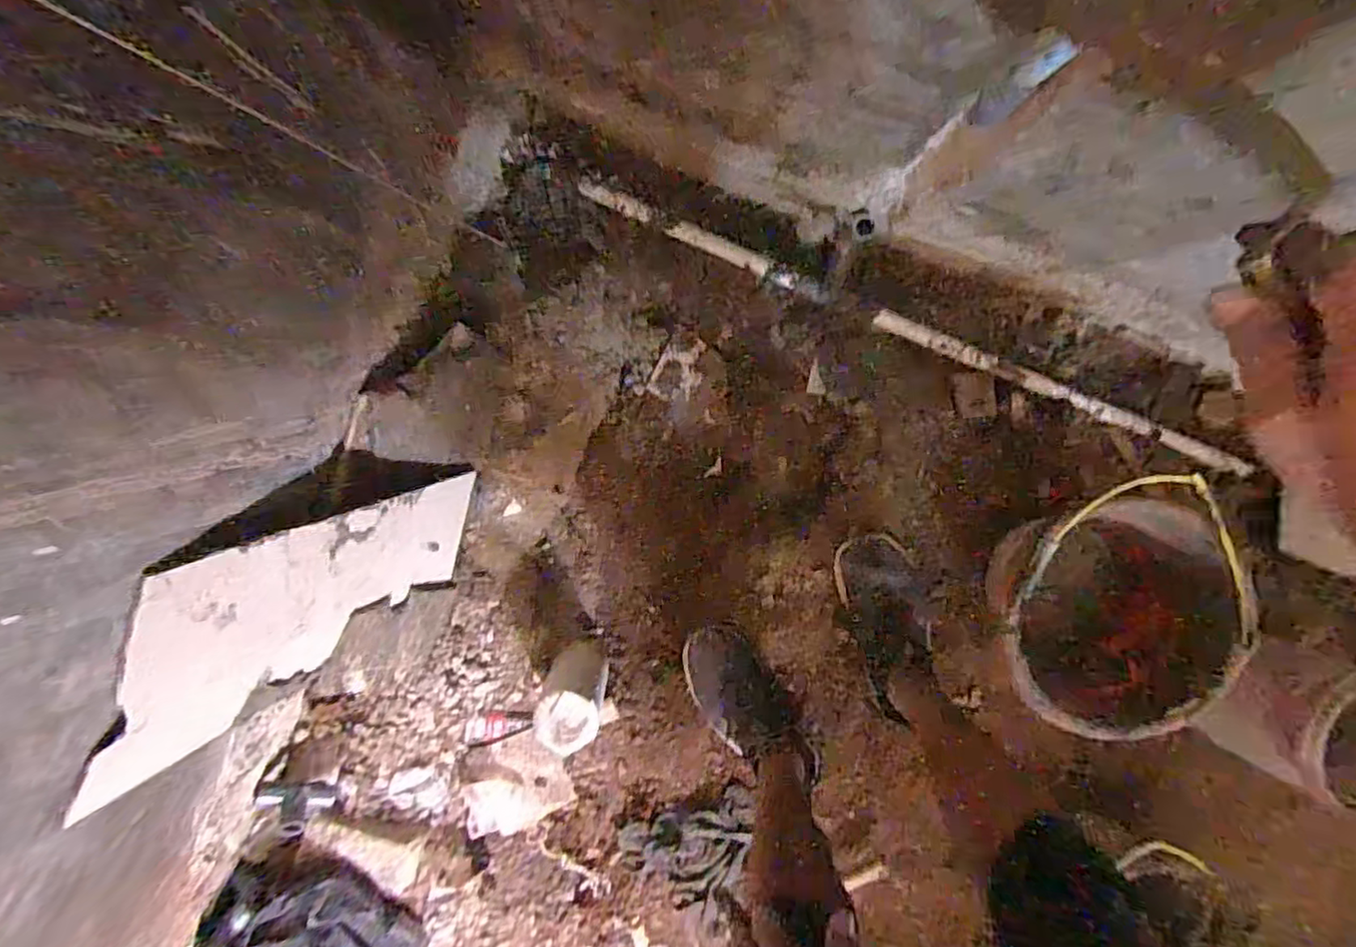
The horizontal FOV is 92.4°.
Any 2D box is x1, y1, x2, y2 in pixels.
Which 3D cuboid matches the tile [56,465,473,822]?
[{"bbox_3d":[-0.393,0.141,0.740,0.013,0.474,0.204,19,105,13],"label":"tile"}]

